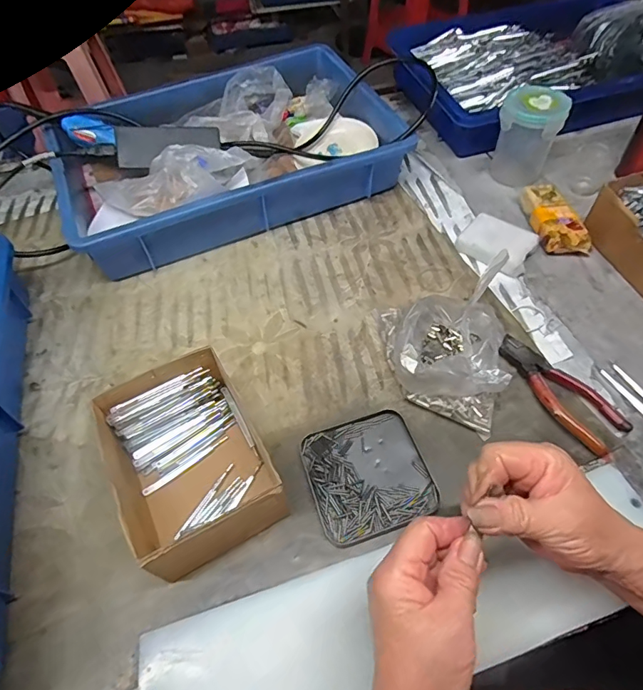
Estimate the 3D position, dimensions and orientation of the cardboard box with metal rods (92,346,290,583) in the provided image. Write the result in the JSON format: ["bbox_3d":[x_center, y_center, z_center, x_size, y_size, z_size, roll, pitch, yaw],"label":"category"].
[{"bbox_3d":[-0.109,0.095,0.382,0.115,0.073,0.161,-26,58,-16],"label":"cardboard box with metal rods"}]

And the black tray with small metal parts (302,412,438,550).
[{"bbox_3d":[0.041,0.113,0.400,0.102,0.013,0.102,-16,56,-9],"label":"black tray with small metal parts"}]

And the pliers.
[{"bbox_3d":[0.227,0.040,0.433,0.050,0.012,0.132,-27,58,-16],"label":"pliers"}]

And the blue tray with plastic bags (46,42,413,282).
[{"bbox_3d":[-0.124,-0.263,0.606,0.426,0.084,0.259,-22,57,-13],"label":"blue tray with plastic bags"}]

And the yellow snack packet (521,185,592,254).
[{"bbox_3d":[0.286,-0.155,0.564,0.051,0.031,0.108,-11,55,-6],"label":"yellow snack packet"}]

